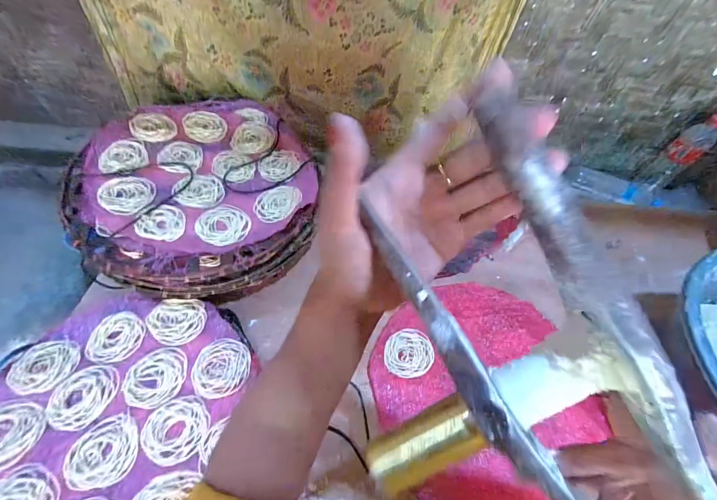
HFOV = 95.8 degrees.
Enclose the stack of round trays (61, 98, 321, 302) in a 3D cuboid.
[{"bbox_3d":[-0.269,-0.104,0.578,0.380,0.127,0.390,-12,56,-11],"label":"stack of round trays"}]

